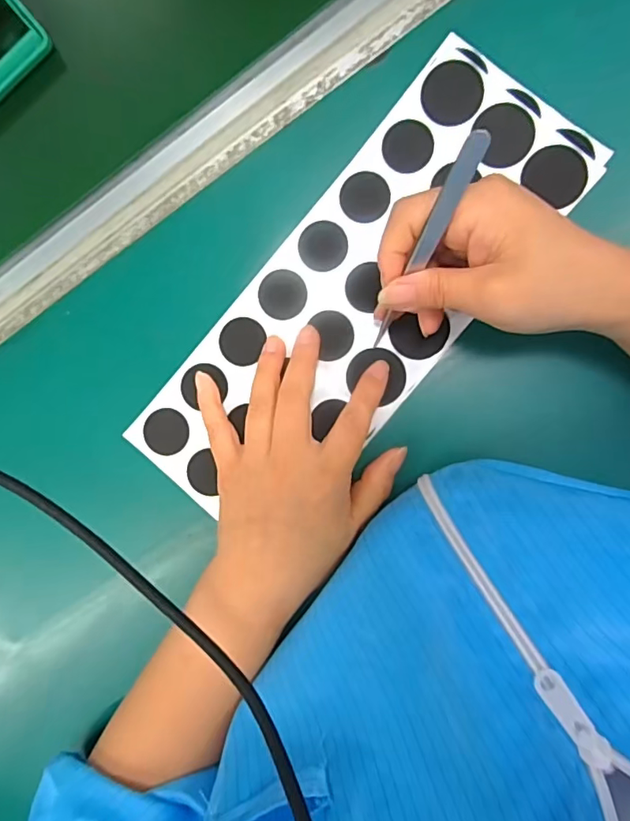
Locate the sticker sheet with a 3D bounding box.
[{"bbox_3d":[0.023,-0.063,0.313,0.116,0.005,0.306,41,96,4],"label":"sticker sheet"}]

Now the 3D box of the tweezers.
[{"bbox_3d":[0.051,-0.075,0.257,0.010,0.130,0.013,32,58,6],"label":"tweezers"}]

